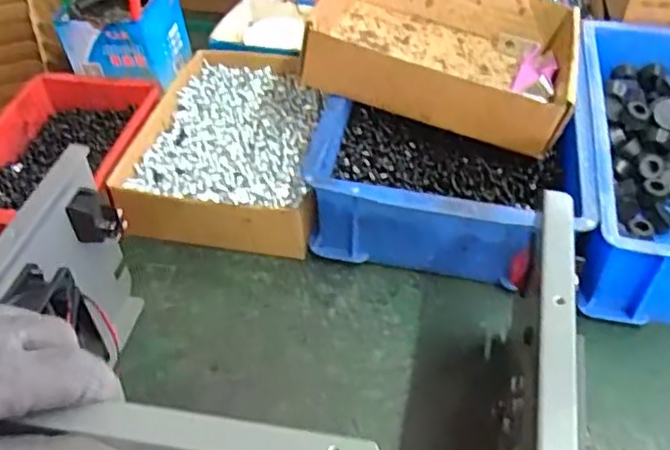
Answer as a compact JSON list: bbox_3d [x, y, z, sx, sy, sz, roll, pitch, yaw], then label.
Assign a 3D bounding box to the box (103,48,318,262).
[{"bbox_3d":[-0.089,-0.075,0.590,0.158,0.056,0.224,3,46,5],"label":"box"}]

